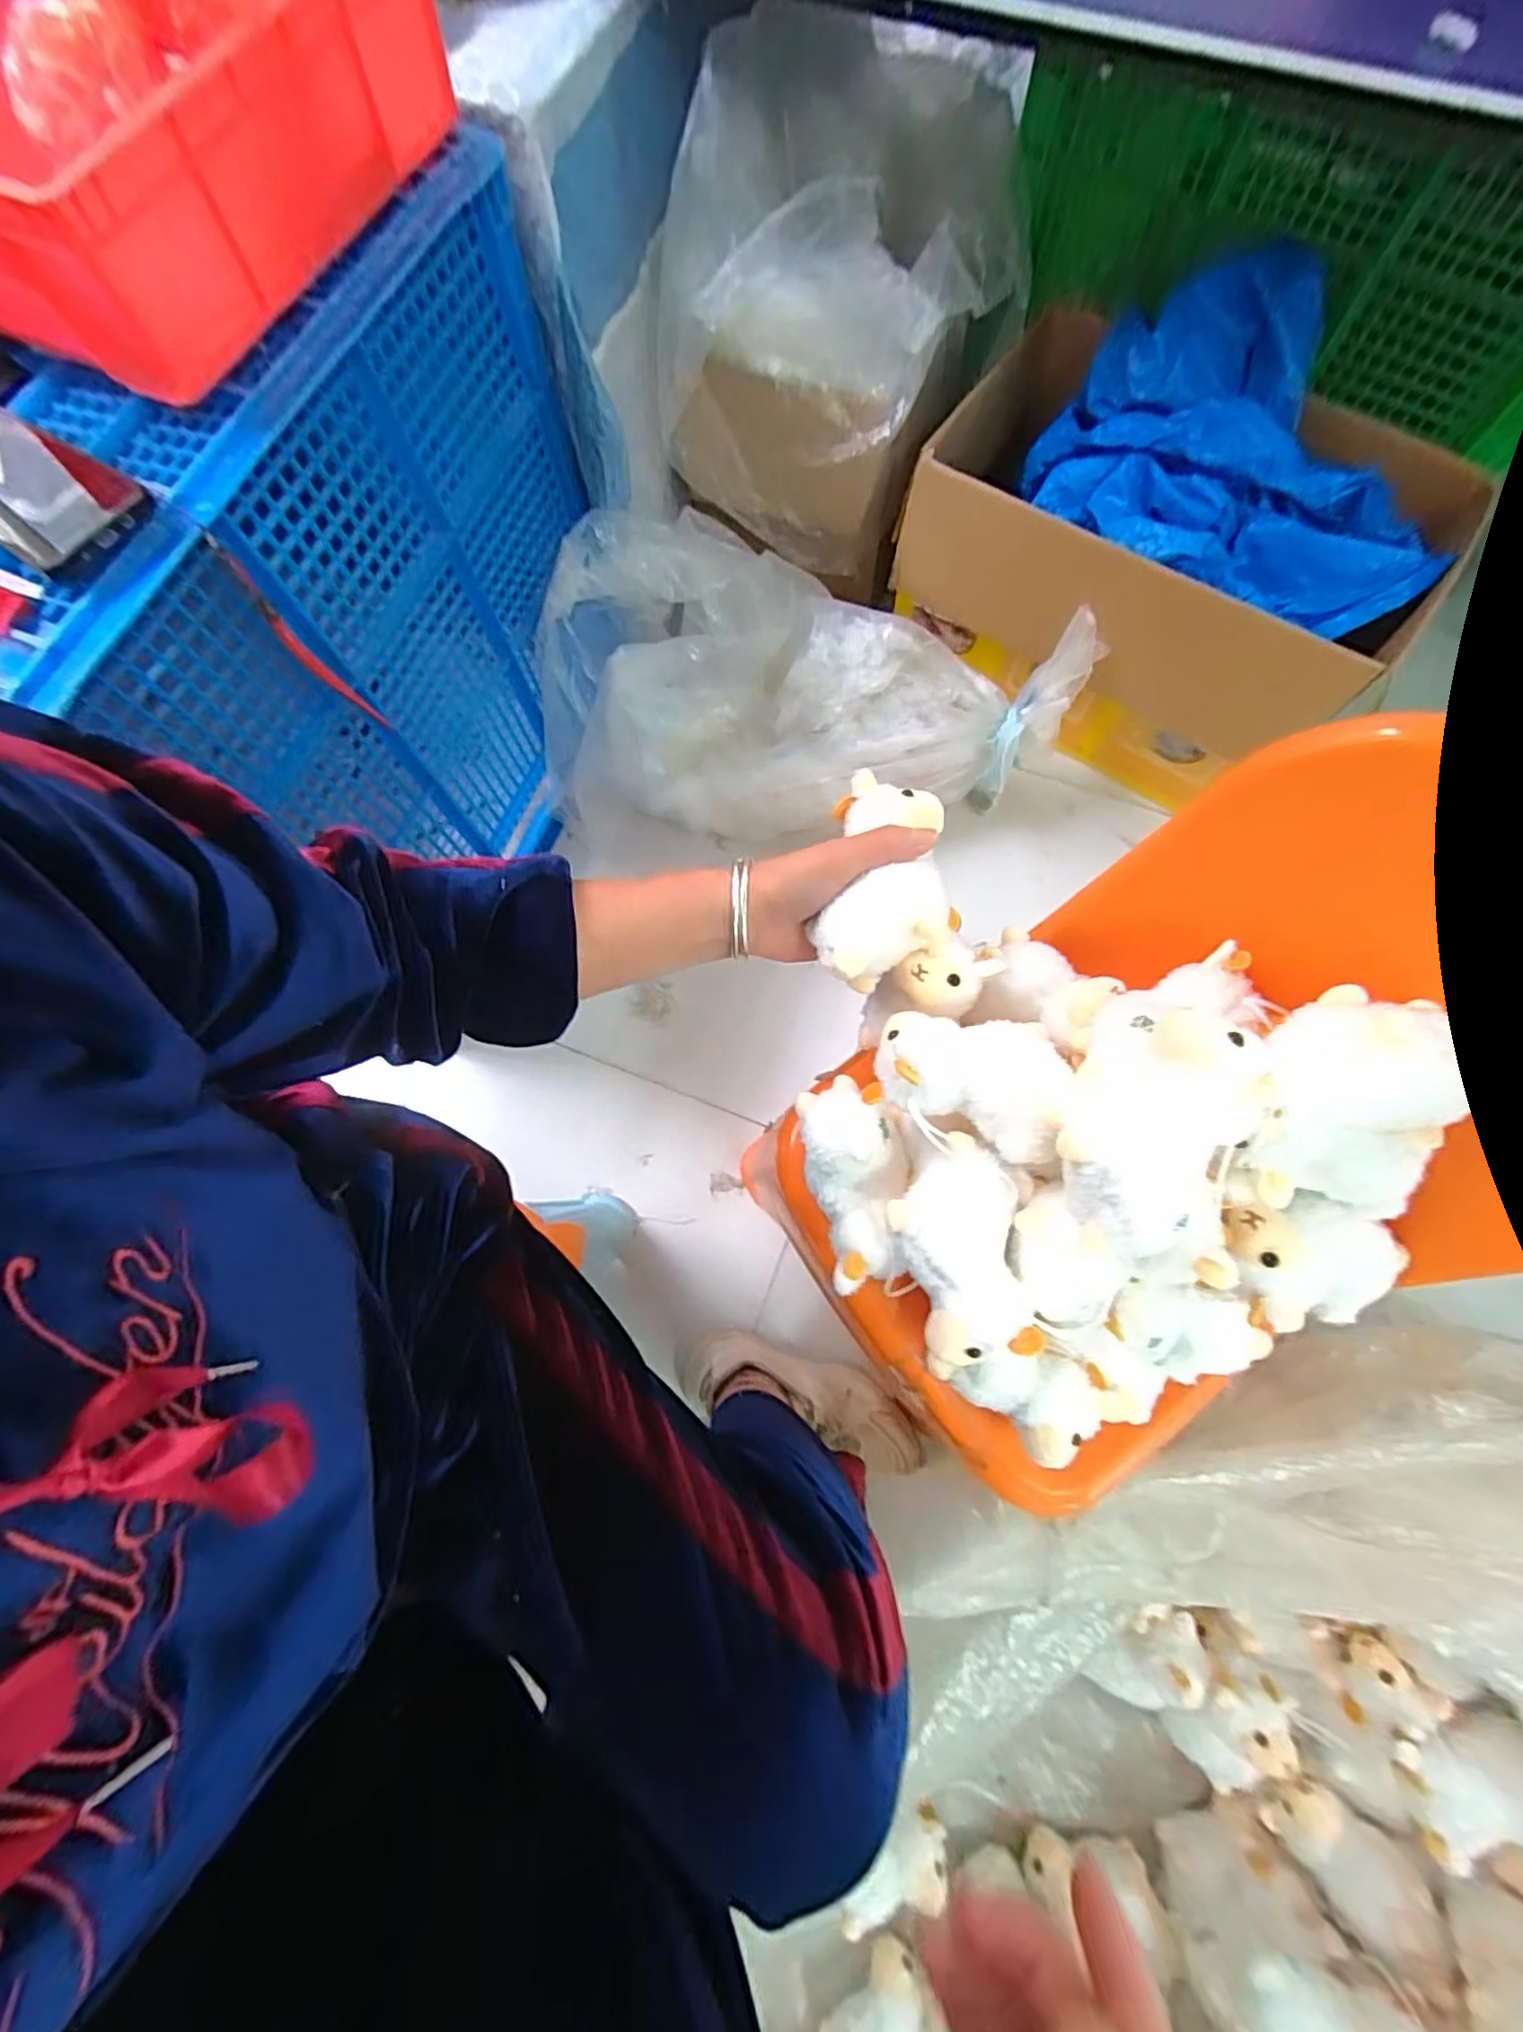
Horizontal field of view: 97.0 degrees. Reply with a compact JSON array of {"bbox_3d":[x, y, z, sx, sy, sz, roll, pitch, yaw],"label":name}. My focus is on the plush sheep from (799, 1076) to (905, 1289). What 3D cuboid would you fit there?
[{"bbox_3d":[0.059,0.109,0.433,0.060,0.051,0.132,-9,88,-1],"label":"plush sheep"}]

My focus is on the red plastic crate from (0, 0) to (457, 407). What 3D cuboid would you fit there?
[{"bbox_3d":[-0.400,-0.586,0.431,0.272,0.111,0.356,22,76,8],"label":"red plastic crate"}]

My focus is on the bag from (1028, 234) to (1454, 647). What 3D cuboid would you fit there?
[{"bbox_3d":[0.504,-0.587,0.708,0.394,0.153,0.319,6,74,4],"label":"bag"}]

